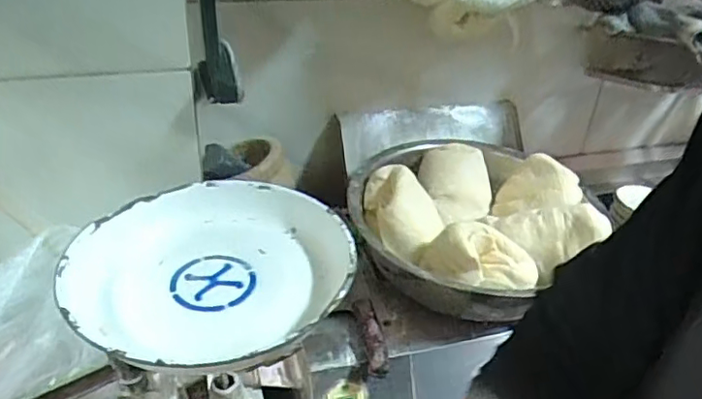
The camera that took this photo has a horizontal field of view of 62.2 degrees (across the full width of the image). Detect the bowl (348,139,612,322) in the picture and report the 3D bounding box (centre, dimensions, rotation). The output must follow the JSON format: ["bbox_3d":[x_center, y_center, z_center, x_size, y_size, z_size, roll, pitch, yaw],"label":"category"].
[{"bbox_3d":[0.166,0.033,0.865,0.323,0.130,0.318,3,33,-2],"label":"bowl"}]

